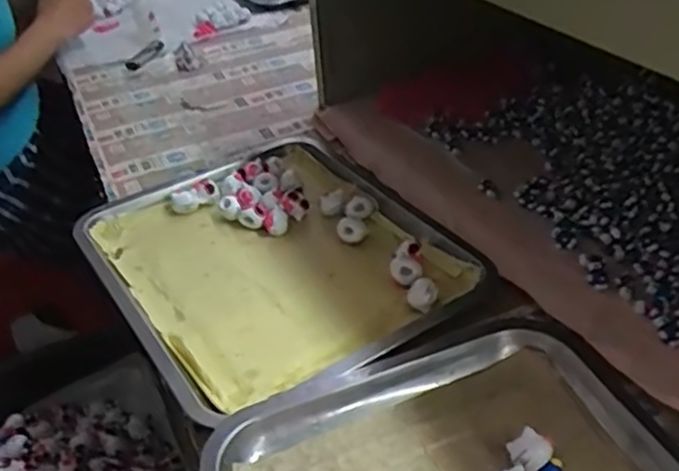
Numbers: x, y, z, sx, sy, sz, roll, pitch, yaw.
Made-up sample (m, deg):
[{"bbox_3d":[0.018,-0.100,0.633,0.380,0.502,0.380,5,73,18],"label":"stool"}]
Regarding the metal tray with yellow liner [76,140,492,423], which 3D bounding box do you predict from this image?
[{"bbox_3d":[-0.062,0.018,0.627,0.273,0.031,0.336,-25,41,-24],"label":"metal tray with yellow liner"}]

